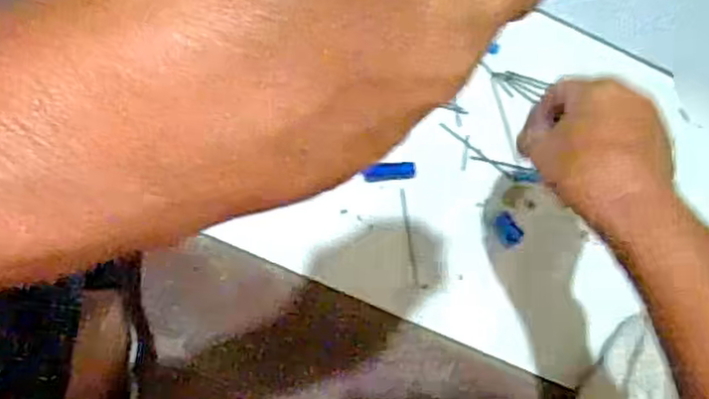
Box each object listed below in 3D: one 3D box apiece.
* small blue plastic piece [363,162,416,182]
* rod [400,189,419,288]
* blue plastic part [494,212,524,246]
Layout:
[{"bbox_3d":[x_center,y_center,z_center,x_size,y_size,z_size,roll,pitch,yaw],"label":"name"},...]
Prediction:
[{"bbox_3d":[0.032,-0.025,0.609,0.047,0.013,0.015,-7,89,-6],"label":"small blue plastic piece"},{"bbox_3d":[0.050,0.035,0.617,0.004,0.005,0.089,-9,89,-6],"label":"rod"},{"bbox_3d":[0.140,0.027,0.623,0.020,0.004,0.032,-38,92,-6],"label":"blue plastic part"}]

